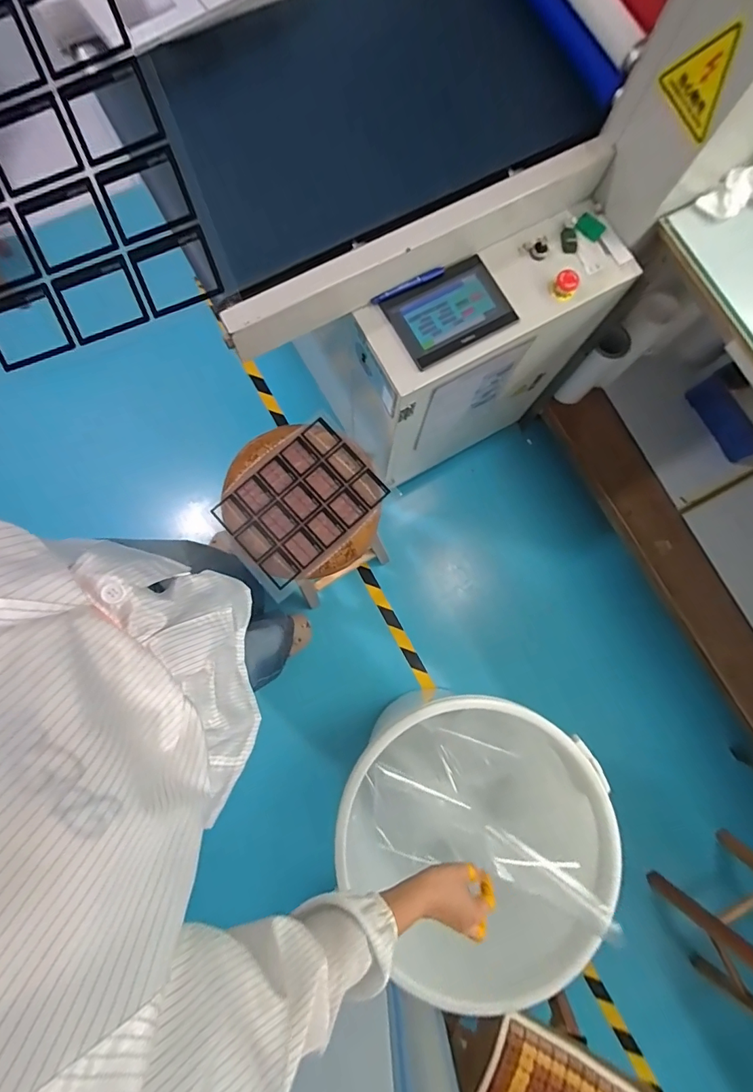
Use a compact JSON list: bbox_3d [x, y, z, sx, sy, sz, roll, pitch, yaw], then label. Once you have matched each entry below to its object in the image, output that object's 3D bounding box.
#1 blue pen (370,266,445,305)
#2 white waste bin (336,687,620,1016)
[{"bbox_3d":[0.058,-0.451,0.759,0.142,0.015,0.015,-29,79,-5],"label":"blue pen"},{"bbox_3d":[0.170,0.595,0.985,0.466,0.565,0.531,10,79,3],"label":"white waste bin"}]

